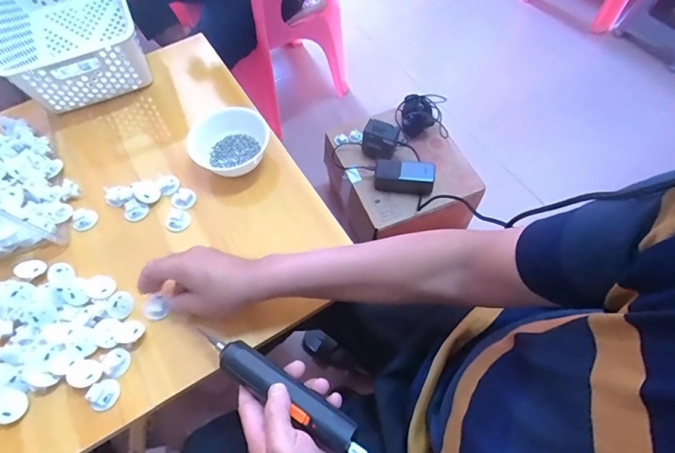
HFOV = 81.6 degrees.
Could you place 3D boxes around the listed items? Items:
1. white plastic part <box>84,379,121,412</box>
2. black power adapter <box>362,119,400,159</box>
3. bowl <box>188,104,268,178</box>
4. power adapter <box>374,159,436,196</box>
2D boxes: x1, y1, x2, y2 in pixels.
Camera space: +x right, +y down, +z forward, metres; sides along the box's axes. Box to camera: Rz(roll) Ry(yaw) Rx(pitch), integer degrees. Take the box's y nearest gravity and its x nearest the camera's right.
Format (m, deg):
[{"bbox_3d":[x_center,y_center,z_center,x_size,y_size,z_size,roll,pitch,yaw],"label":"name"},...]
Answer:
[{"bbox_3d":[-0.260,0.186,0.435,0.028,0.013,0.032,31,66,17],"label":"white plastic part"},{"bbox_3d":[0.096,-0.195,0.893,0.078,0.074,0.051,19,63,11],"label":"black power adapter"},{"bbox_3d":[-0.167,-0.133,0.587,0.112,0.043,0.112,-1,61,1],"label":"bowl"},{"bbox_3d":[0.147,-0.110,0.864,0.127,0.050,0.056,9,62,6],"label":"power adapter"}]

